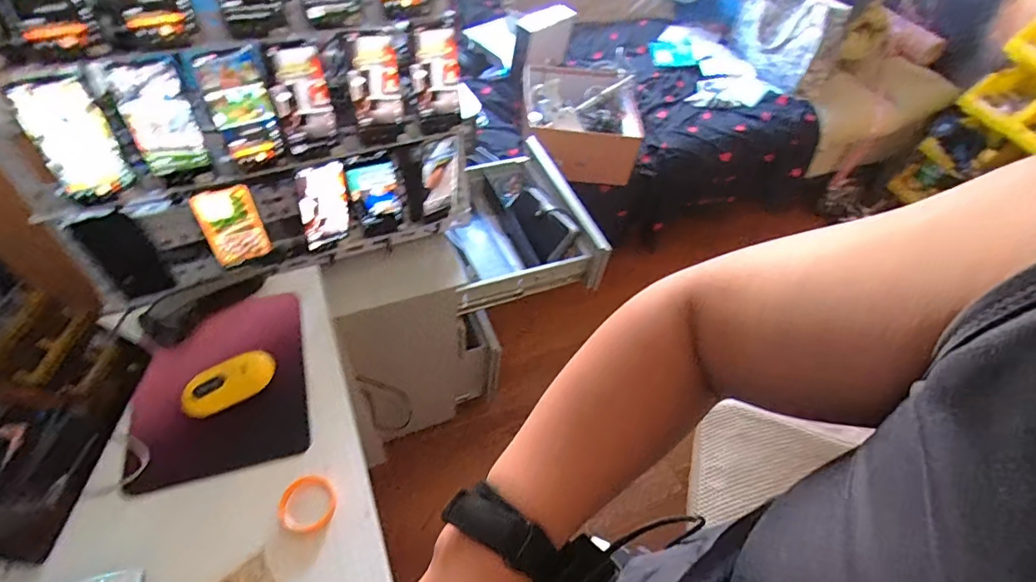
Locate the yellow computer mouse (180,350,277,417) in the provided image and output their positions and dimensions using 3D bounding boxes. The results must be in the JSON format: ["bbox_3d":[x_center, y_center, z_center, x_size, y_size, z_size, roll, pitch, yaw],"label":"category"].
[{"bbox_3d":[-0.347,0.110,0.614,0.105,0.027,0.058,-25,59,-22],"label":"yellow computer mouse"}]

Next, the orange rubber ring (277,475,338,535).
[{"bbox_3d":[-0.227,0.230,0.551,0.056,0.014,0.057,3,53,-3],"label":"orange rubber ring"}]

